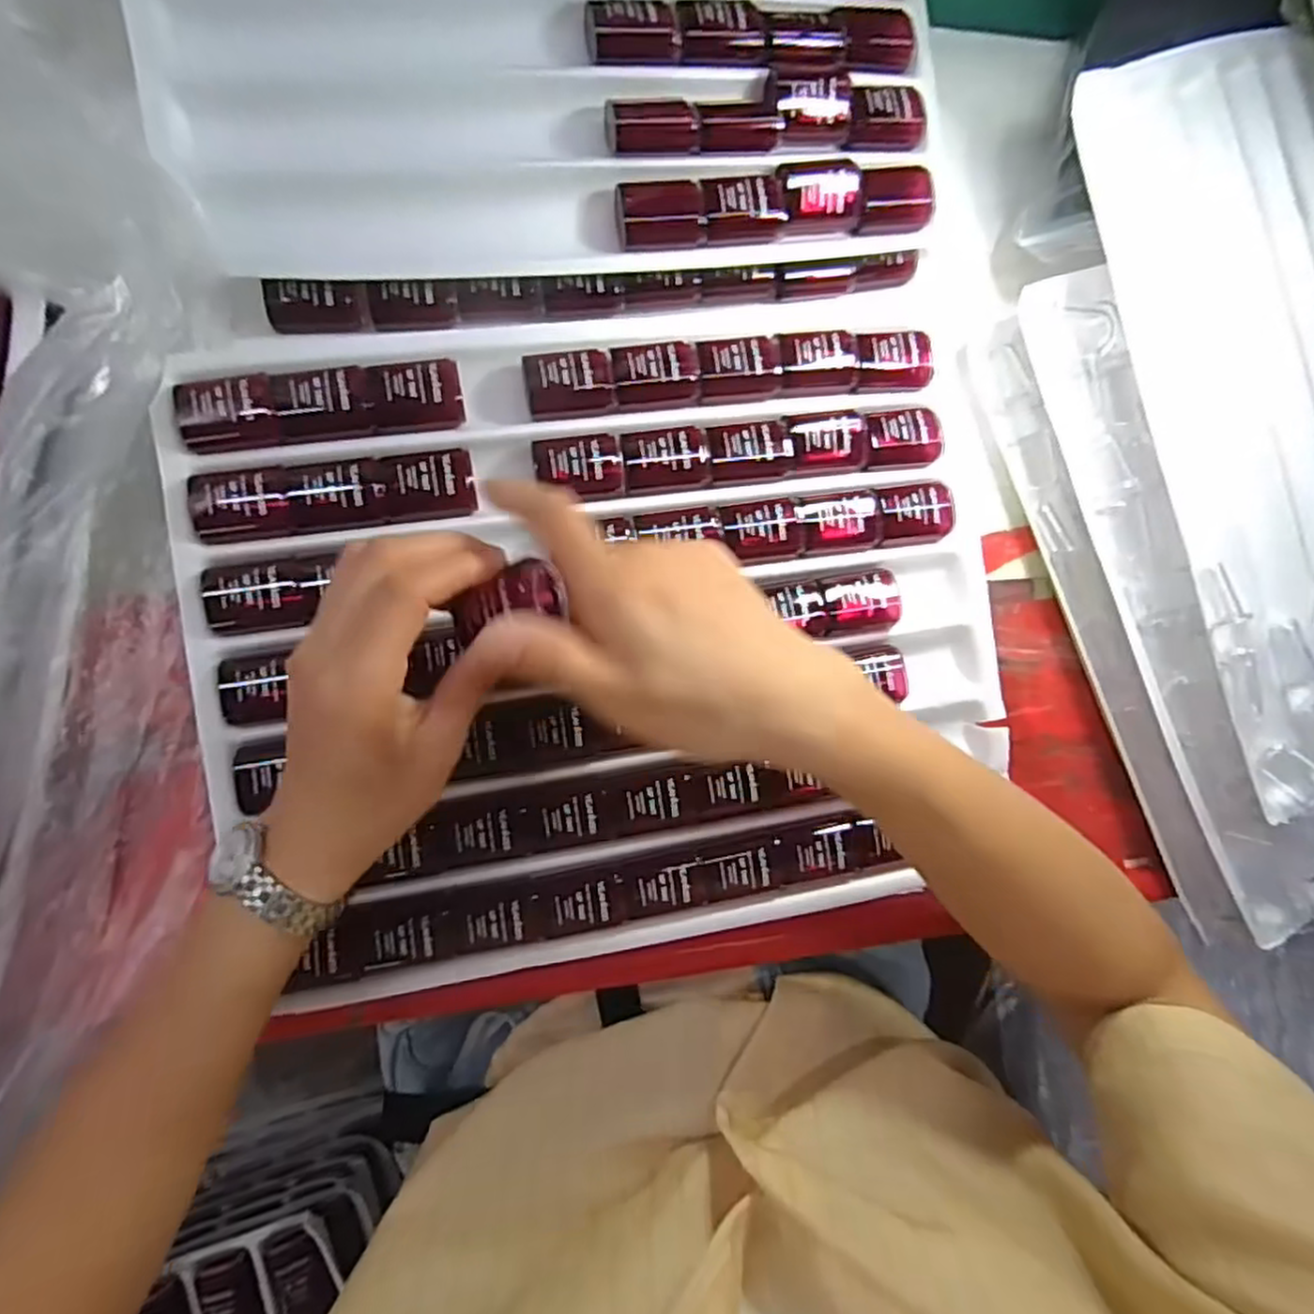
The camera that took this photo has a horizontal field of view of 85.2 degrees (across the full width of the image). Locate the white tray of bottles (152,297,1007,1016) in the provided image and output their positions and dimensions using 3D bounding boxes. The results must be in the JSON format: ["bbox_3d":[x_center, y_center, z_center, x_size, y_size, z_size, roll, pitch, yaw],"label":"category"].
[{"bbox_3d":[-0.015,-0.021,0.353,0.381,0.032,0.308,-8,91,-11],"label":"white tray of bottles"}]

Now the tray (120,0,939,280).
[{"bbox_3d":[-0.046,-0.357,0.333,0.386,0.033,0.325,-9,91,-11],"label":"tray"}]

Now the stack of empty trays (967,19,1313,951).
[{"bbox_3d":[0.386,-0.107,0.412,0.318,0.093,0.453,-22,94,-10],"label":"stack of empty trays"}]

